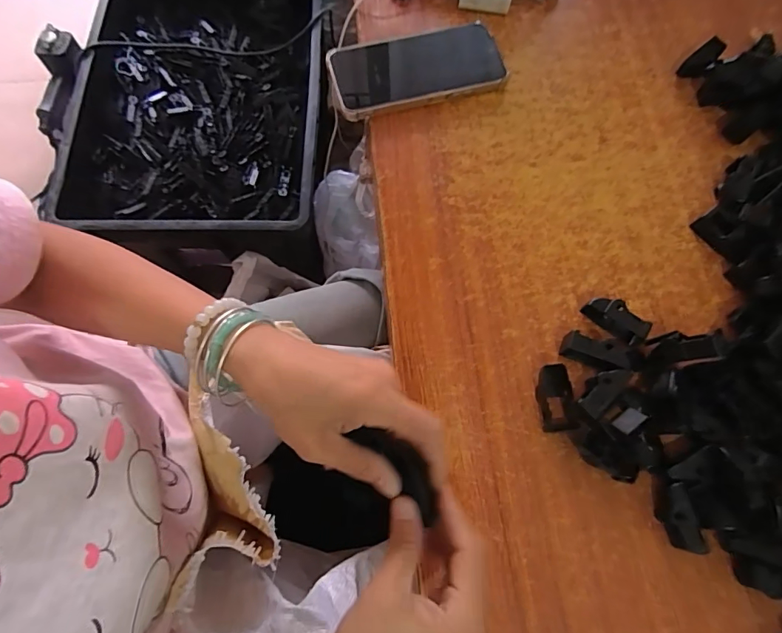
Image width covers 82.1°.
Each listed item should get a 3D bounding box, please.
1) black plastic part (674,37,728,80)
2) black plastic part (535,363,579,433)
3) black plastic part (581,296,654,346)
[{"bbox_3d":[0.315,-0.260,0.456,0.053,0.006,0.023,-37,109,5],"label":"black plastic part"},{"bbox_3d":[0.125,0.062,0.340,0.022,0.018,0.047,-5,71,-3],"label":"black plastic part"},{"bbox_3d":[0.183,0.002,0.362,0.051,0.022,0.017,36,74,11],"label":"black plastic part"}]

